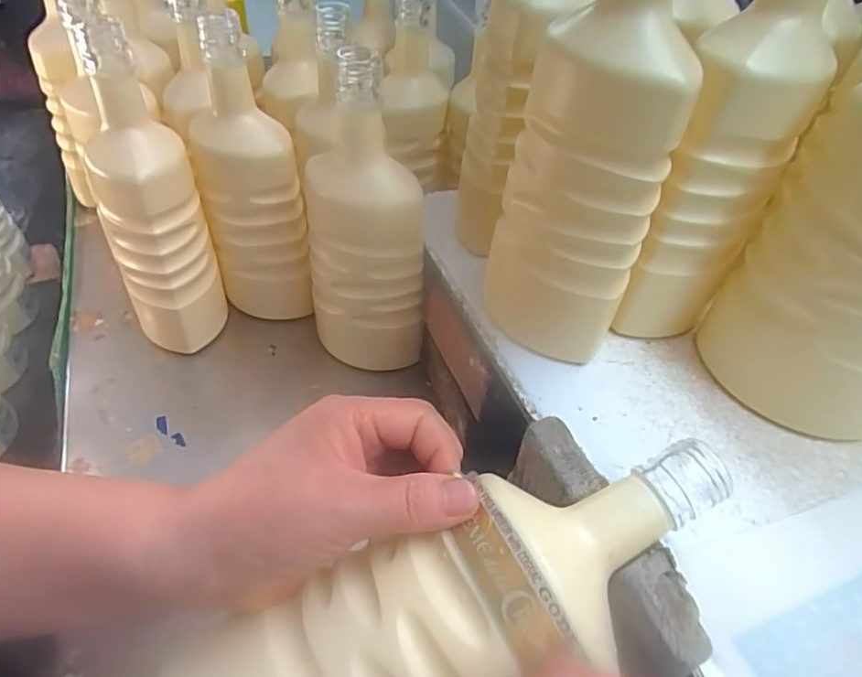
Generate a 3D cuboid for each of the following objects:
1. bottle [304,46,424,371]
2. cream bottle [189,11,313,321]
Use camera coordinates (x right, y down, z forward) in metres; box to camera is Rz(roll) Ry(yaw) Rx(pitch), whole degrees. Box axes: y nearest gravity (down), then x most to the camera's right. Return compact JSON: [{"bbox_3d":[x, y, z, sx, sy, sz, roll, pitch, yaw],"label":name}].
[{"bbox_3d":[-0.058,-0.081,0.439,0.093,0.240,0.081,-8,48,-9],"label":"bottle"},{"bbox_3d":[-0.159,-0.122,0.478,0.079,0.255,0.077,-20,51,-19],"label":"cream bottle"}]

